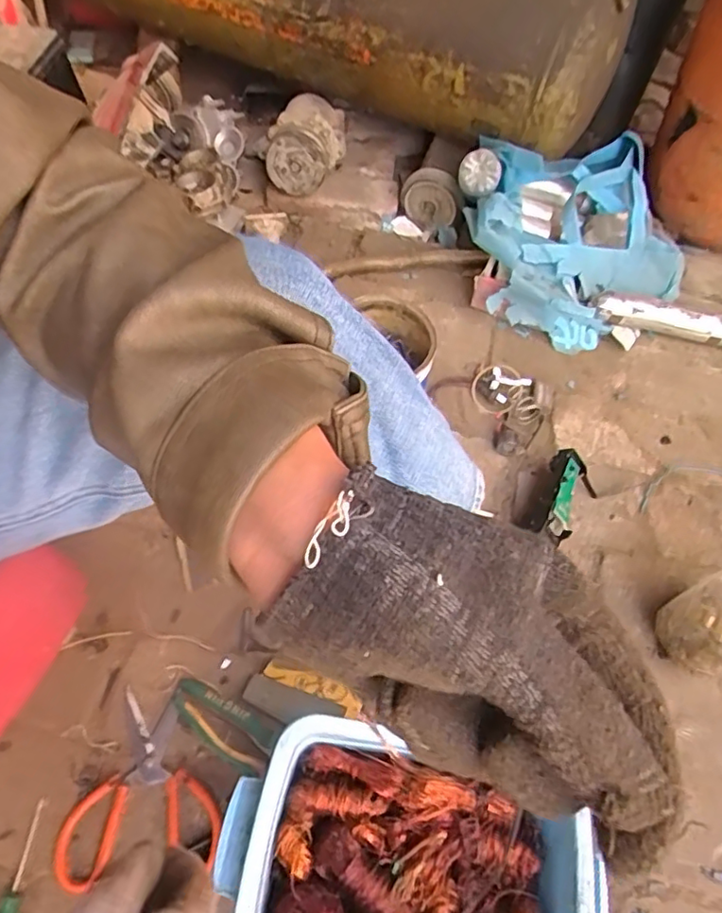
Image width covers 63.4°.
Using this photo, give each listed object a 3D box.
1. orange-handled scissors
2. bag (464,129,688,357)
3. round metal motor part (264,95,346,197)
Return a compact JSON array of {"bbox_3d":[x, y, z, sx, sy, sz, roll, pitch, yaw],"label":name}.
[{"bbox_3d":[-0.221,0.324,0.583,0.151,0.033,0.169,-3,61,-4],"label":"orange-handled scissors"},{"bbox_3d":[0.333,-0.339,0.918,0.327,0.207,0.294,-16,63,-11],"label":"bag"},{"bbox_3d":[-0.094,-0.531,1.005,0.135,0.100,0.147,1,61,-2],"label":"round metal motor part"}]

